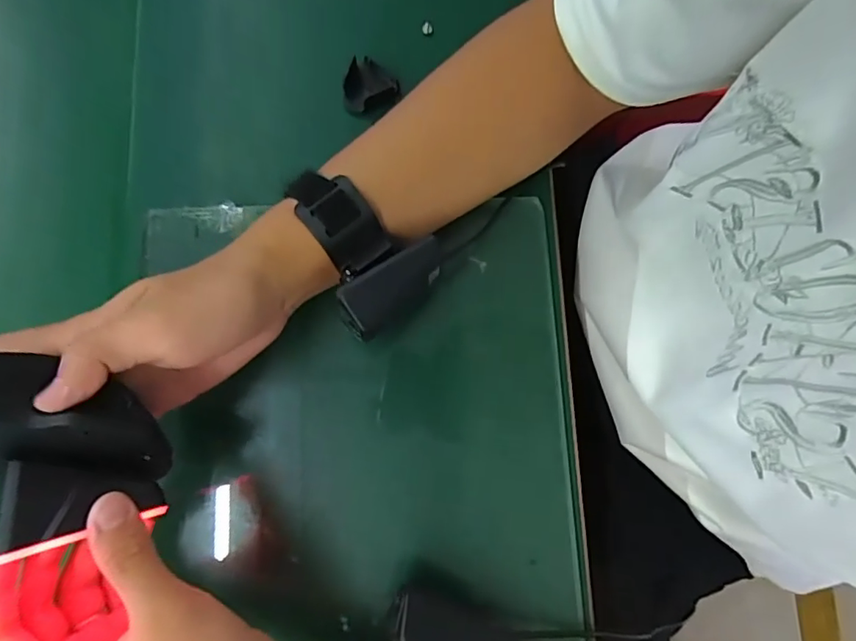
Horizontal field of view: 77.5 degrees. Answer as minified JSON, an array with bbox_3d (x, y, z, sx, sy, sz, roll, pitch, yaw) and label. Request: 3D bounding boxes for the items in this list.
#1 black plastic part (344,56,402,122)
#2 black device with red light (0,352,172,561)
[{"bbox_3d":[-0.043,-0.166,0.383,0.039,0.020,0.036,0,80,-1],"label":"black plastic part"},{"bbox_3d":[-0.178,0.050,0.245,0.100,0.058,0.078,-2,107,-28],"label":"black device with red light"}]

